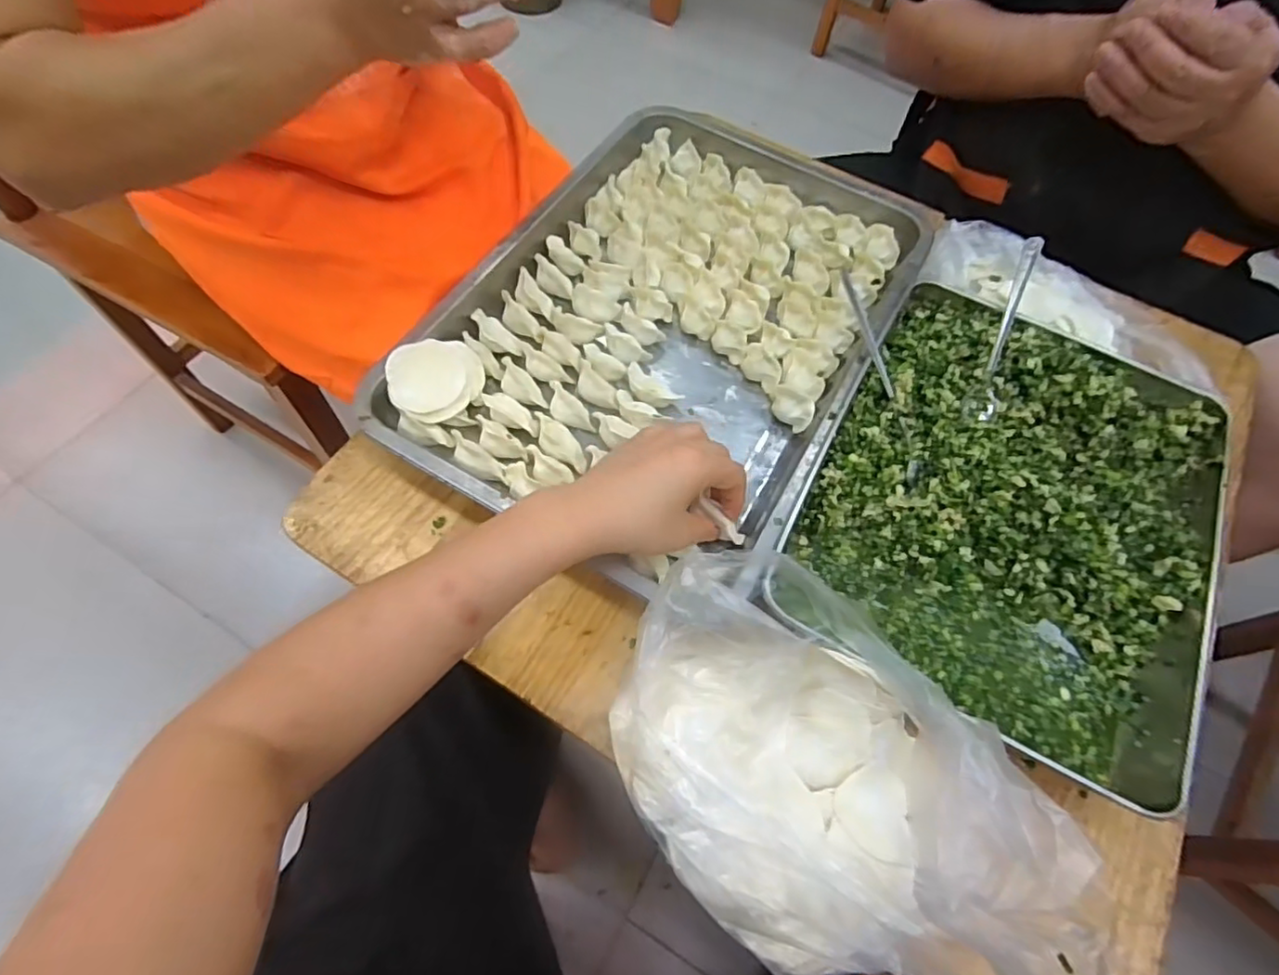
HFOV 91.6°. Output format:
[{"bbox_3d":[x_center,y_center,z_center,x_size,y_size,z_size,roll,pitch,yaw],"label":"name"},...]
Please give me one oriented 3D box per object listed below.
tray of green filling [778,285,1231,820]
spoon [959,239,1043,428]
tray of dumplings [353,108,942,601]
[{"bbox_3d":[0.291,0.001,0.488,0.282,0.061,0.362,28,63,11],"label":"tray of green filling"},{"bbox_3d":[0.312,-0.135,0.532,0.023,0.012,0.164,18,90,6],"label":"spoon"},{"bbox_3d":[0.030,-0.149,0.560,0.321,0.048,0.478,28,64,11],"label":"tray of dumplings"}]

